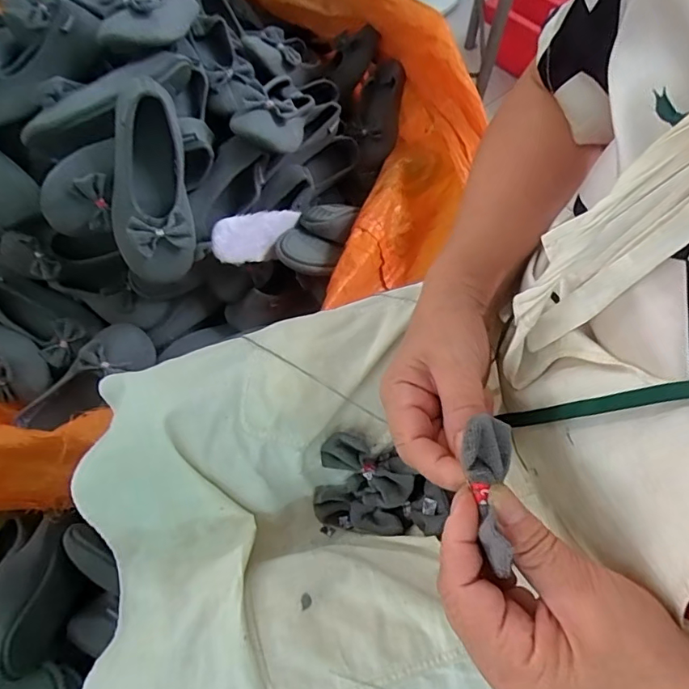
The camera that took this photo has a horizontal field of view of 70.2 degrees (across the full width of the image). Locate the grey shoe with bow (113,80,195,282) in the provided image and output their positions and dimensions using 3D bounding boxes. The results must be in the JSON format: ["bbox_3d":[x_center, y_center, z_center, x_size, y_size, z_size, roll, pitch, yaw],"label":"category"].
[{"bbox_3d":[-0.246,-0.202,0.613,0.097,0.063,0.247,-2,96,-2],"label":"grey shoe with bow"}]

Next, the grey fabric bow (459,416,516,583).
[{"bbox_3d":[0.067,0.068,0.224,0.026,0.022,0.067,0,73,-1],"label":"grey fabric bow"}]

